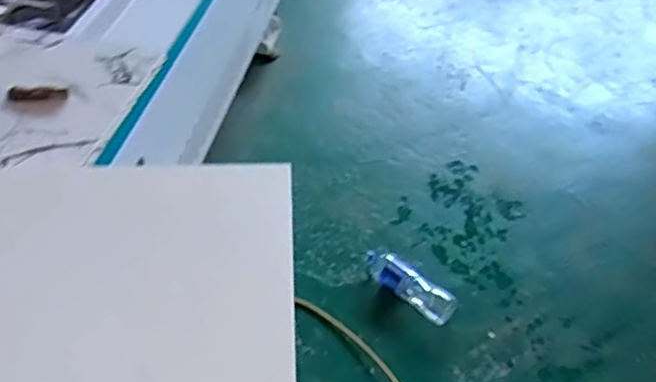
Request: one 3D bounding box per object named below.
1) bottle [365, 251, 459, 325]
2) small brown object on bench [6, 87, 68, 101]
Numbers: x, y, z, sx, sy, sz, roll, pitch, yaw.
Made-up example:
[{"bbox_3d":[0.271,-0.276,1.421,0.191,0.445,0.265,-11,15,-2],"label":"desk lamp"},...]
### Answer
[{"bbox_3d":[0.219,0.261,1.759,0.108,0.088,0.298,-31,55,-28],"label":"bottle"},{"bbox_3d":[-0.446,-0.148,0.961,0.089,0.010,0.027,0,46,-3],"label":"small brown object on bench"}]

